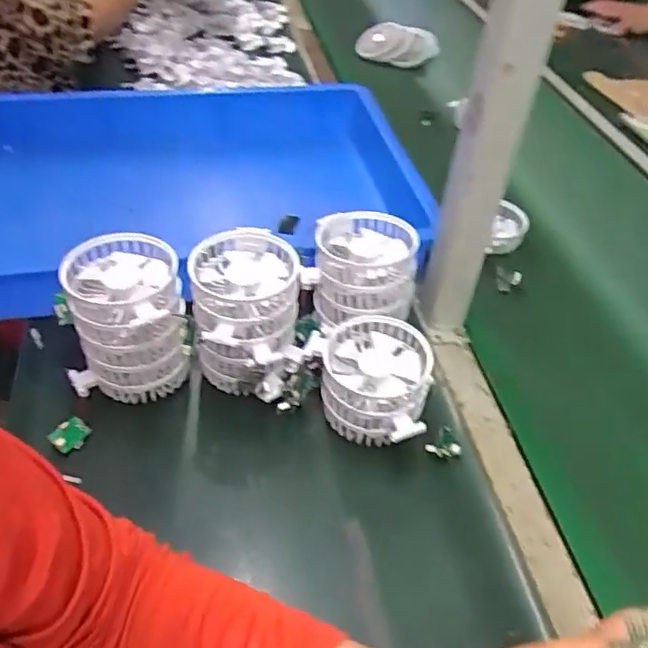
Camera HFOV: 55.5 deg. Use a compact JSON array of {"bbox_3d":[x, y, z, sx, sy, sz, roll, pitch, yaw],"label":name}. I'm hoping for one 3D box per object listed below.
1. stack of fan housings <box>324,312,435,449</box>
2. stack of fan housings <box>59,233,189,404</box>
[{"bbox_3d":[0.040,0.056,0.546,0.101,0.077,0.099,9,44,3],"label":"stack of fan housings"},{"bbox_3d":[-0.174,0.005,0.545,0.101,0.132,0.103,-3,45,-10],"label":"stack of fan housings"}]

